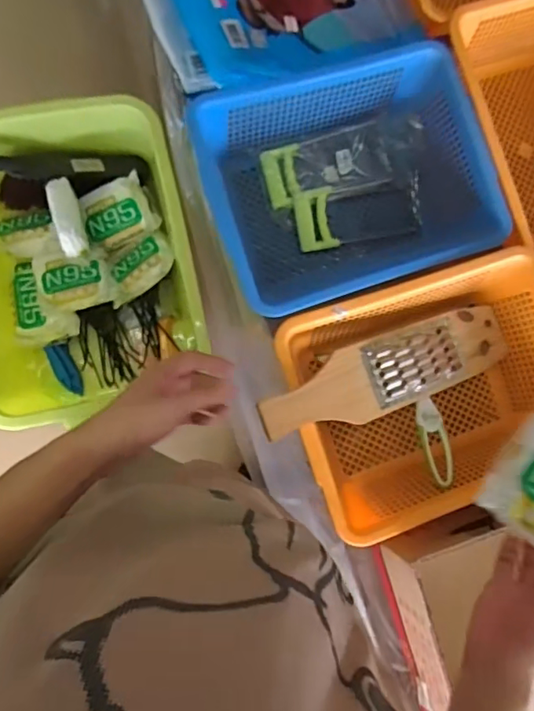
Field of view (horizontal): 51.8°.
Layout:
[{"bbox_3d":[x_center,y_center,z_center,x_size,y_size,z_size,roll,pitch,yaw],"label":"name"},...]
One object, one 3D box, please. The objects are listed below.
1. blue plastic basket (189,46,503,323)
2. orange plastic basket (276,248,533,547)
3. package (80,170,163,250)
[{"bbox_3d":[0.102,-0.227,0.752,0.363,0.130,0.292,-19,88,-9],"label":"blue plastic basket"},{"bbox_3d":[0.209,0.051,0.739,0.358,0.140,0.281,-18,88,-9],"label":"orange plastic basket"},{"bbox_3d":[-0.269,-0.265,1.000,0.120,0.035,0.115,-23,89,-9],"label":"package"}]

